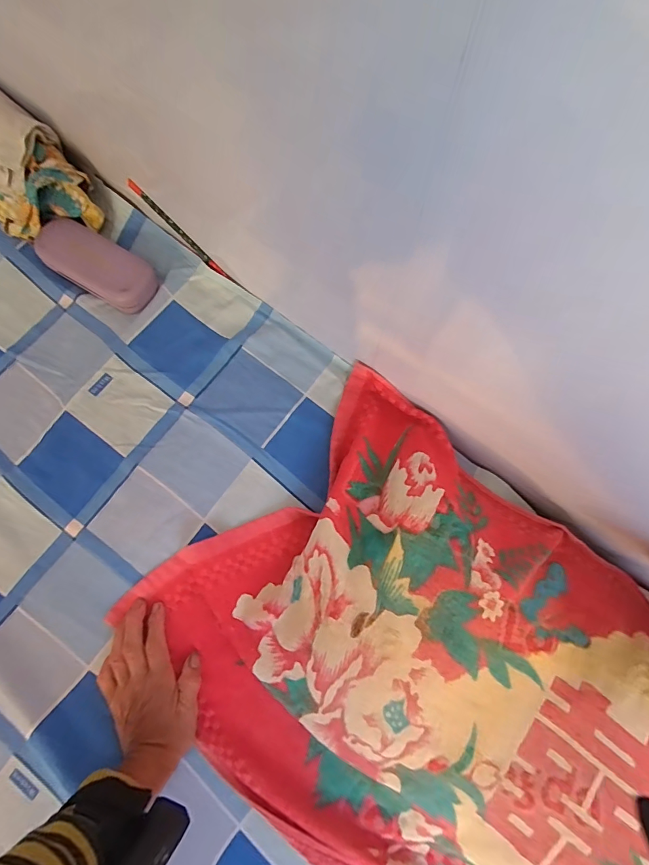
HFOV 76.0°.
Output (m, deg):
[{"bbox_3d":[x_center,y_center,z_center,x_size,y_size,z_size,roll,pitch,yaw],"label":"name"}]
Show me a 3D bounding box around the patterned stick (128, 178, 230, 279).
[{"bbox_3d":[-0.185,-0.258,0.537,0.154,0.013,0.009,42,77,-26],"label":"patterned stick"}]

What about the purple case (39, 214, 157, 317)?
[{"bbox_3d":[-0.300,-0.220,0.551,0.161,0.057,0.071,30,77,7],"label":"purple case"}]

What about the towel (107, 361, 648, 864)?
[{"bbox_3d":[0.137,0.248,0.399,0.624,0.082,0.410,38,78,9],"label":"towel"}]

